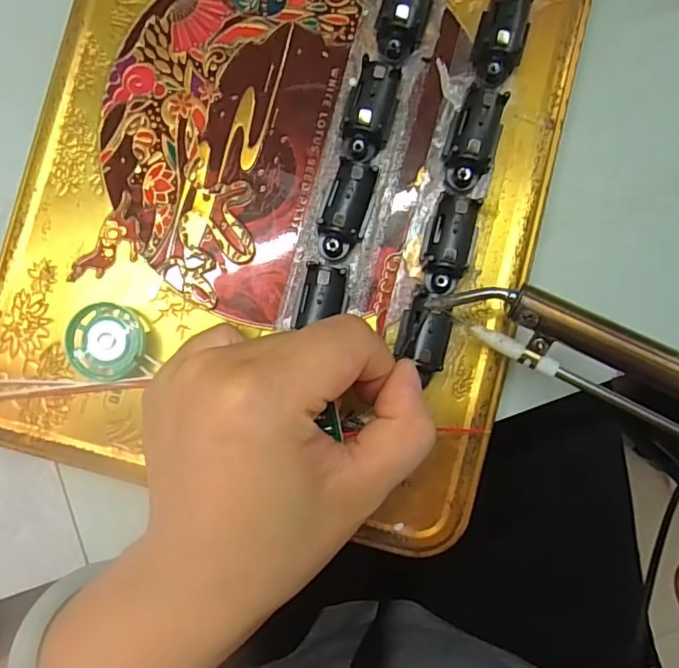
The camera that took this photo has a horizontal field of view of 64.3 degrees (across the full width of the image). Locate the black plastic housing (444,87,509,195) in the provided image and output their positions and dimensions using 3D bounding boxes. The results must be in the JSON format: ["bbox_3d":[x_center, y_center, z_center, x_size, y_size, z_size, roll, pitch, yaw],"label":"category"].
[{"bbox_3d":[0.048,-0.069,0.193,0.018,0.015,0.035,21,88,3],"label":"black plastic housing"}]

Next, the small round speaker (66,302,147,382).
[{"bbox_3d":[-0.085,0.003,0.198,0.028,0.008,0.027,4,87,2],"label":"small round speaker"}]

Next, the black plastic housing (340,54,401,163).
[{"bbox_3d":[0.011,-0.079,0.193,0.015,0.016,0.035,19,88,3],"label":"black plastic housing"}]

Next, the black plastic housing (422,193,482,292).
[{"bbox_3d":[0.039,-0.031,0.191,0.018,0.015,0.034,14,90,3],"label":"black plastic housing"}]

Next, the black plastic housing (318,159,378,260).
[{"bbox_3d":[0.002,-0.044,0.193,0.014,0.014,0.033,20,91,2],"label":"black plastic housing"}]

